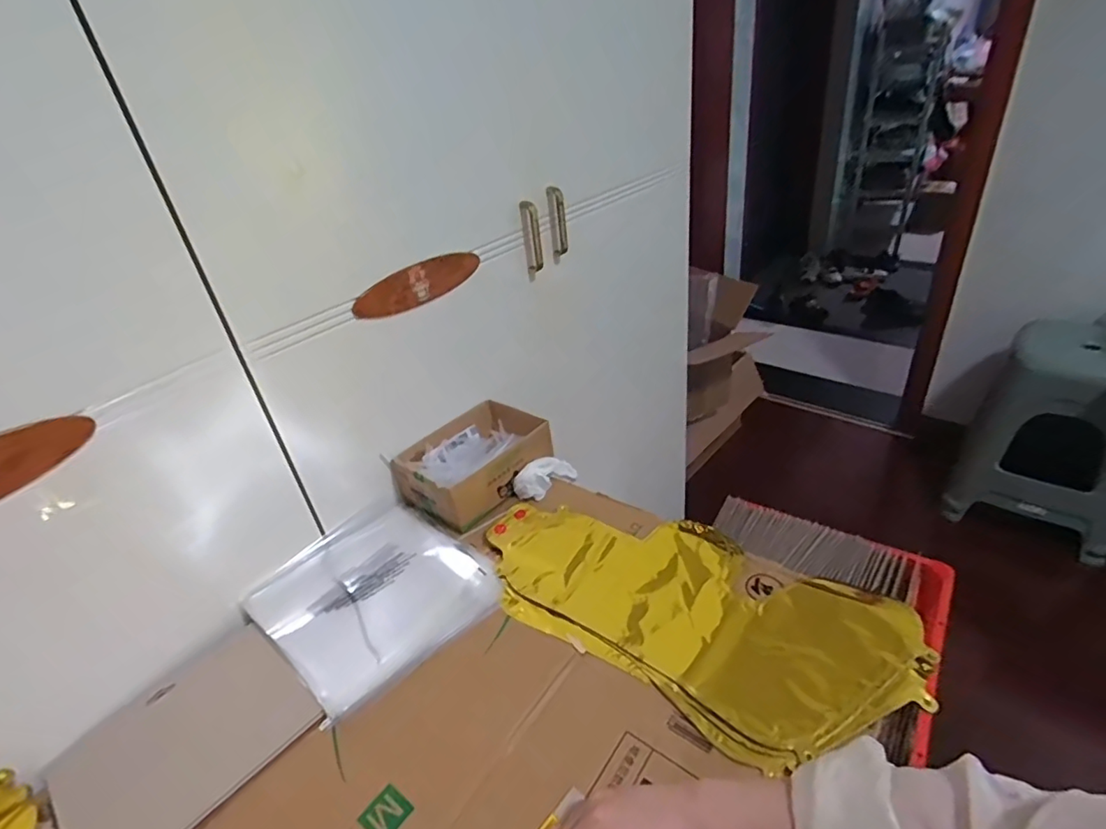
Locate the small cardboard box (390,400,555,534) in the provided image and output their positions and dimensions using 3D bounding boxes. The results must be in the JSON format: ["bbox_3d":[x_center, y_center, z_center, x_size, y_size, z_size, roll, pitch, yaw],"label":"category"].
[{"bbox_3d":[-0.104,0.061,0.762,0.142,0.065,0.192,20,41,37],"label":"small cardboard box"}]

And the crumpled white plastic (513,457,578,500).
[{"bbox_3d":[-0.004,0.079,0.759,0.044,0.045,0.107,17,21,34],"label":"crumpled white plastic"}]

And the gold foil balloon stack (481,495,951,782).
[{"bbox_3d":[0.125,0.191,0.577,0.430,0.027,0.215,15,39,32],"label":"gold foil balloon stack"}]

